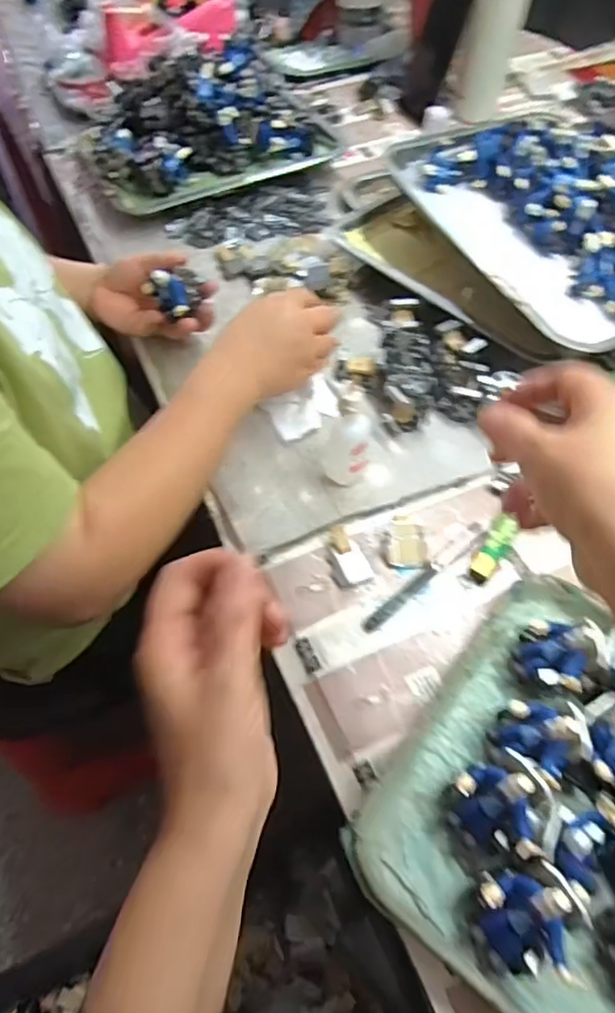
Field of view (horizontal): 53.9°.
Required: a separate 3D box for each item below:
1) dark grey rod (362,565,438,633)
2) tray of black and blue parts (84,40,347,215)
[{"bbox_3d":[0.074,0.070,0.475,0.080,0.005,0.010,-37,66,-21],"label":"dark grey rod"},{"bbox_3d":[-0.135,-0.496,0.773,0.300,0.101,0.210,-23,61,-14],"label":"tray of black and blue parts"}]

